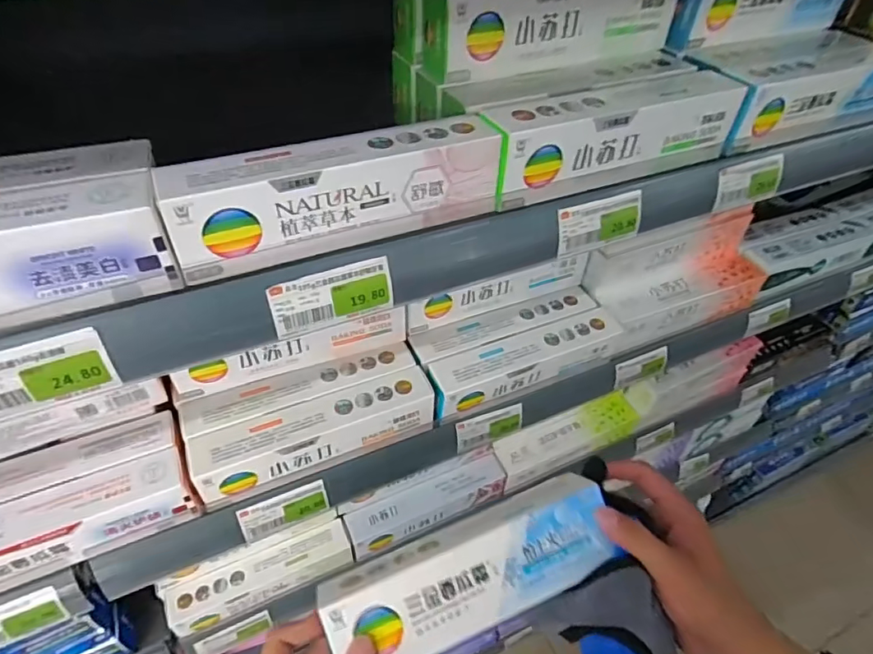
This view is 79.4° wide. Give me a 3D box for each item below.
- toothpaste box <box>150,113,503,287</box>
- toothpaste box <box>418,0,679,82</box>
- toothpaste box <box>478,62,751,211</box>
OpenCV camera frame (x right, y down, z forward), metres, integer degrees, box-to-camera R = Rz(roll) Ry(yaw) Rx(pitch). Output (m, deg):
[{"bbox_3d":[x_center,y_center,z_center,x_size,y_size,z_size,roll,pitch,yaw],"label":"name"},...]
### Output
[{"bbox_3d":[-0.059,-0.086,0.335,0.207,0.056,0.040,-18,49,-20],"label":"toothpaste box"},{"bbox_3d":[0.097,-0.244,0.415,0.220,0.057,0.042,-17,49,-20],"label":"toothpaste box"},{"bbox_3d":[0.135,-0.153,0.409,0.219,0.058,0.058,-19,50,-21],"label":"toothpaste box"}]

